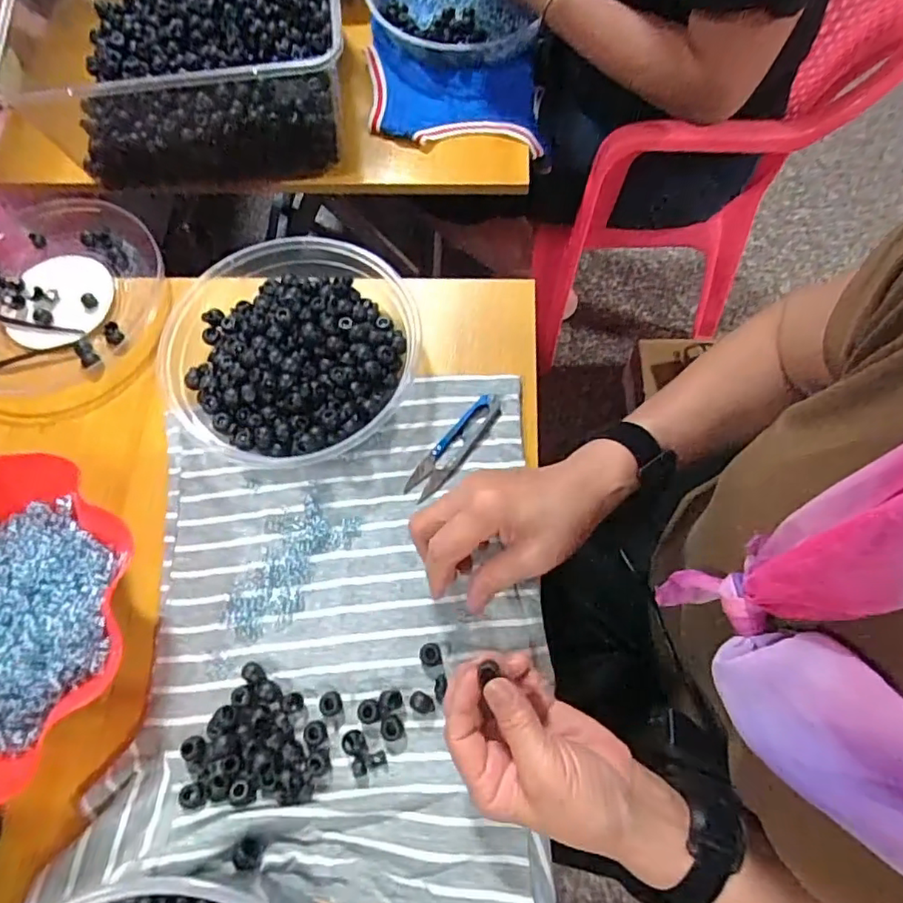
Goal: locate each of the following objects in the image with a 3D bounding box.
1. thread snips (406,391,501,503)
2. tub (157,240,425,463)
[{"bbox_3d":[0.003,-0.004,0.464,0.024,0.005,0.100,37,75,15],"label":"thread snips"},{"bbox_3d":[-0.131,-0.082,0.482,0.190,0.038,0.193,-1,69,2],"label":"tub"}]

